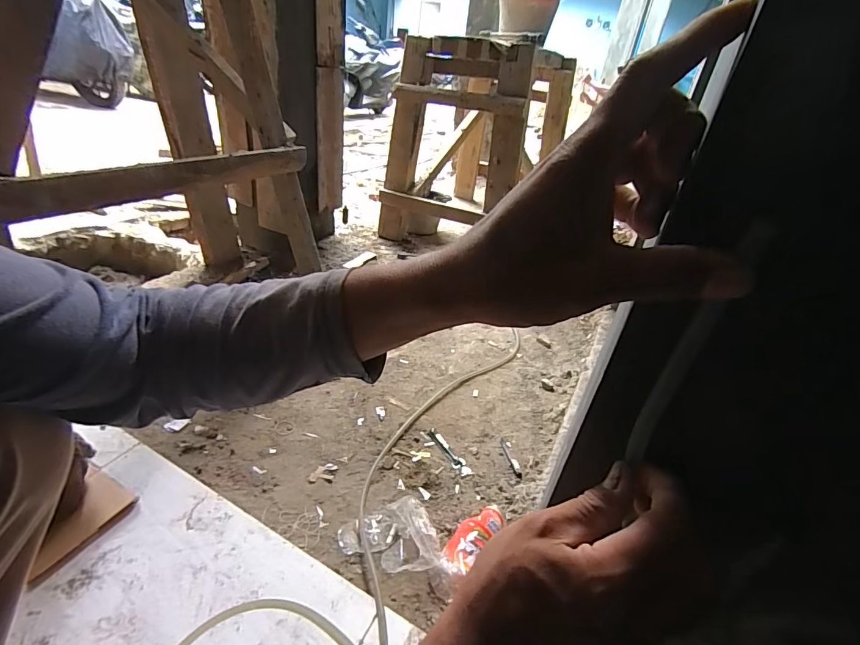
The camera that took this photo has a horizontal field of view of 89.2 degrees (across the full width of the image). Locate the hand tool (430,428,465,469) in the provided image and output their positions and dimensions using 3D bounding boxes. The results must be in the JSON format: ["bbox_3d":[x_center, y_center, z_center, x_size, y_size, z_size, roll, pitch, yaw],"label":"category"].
[{"bbox_3d":[0.038,0.267,0.935,0.032,0.015,0.107,-11,37,-27],"label":"hand tool"}]

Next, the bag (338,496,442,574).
[{"bbox_3d":[-0.070,0.341,0.713,0.149,0.032,0.145,1,33,-12],"label":"bag"}]

